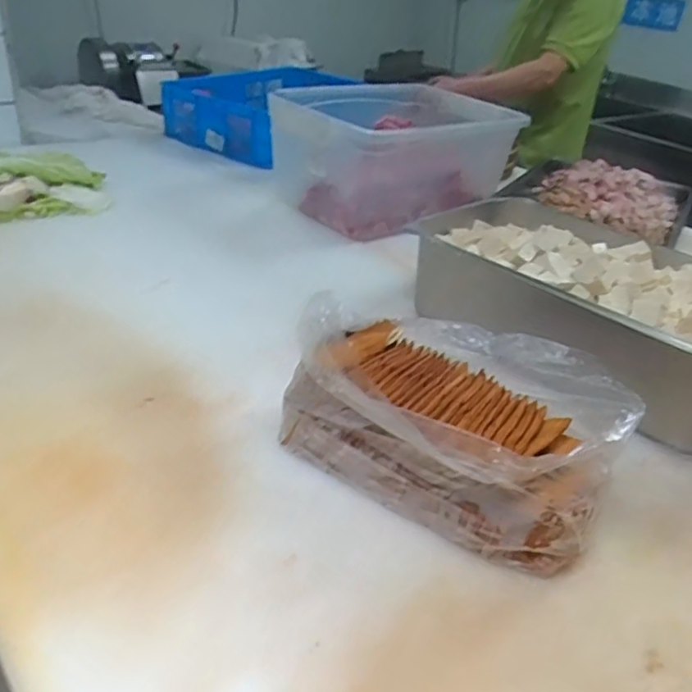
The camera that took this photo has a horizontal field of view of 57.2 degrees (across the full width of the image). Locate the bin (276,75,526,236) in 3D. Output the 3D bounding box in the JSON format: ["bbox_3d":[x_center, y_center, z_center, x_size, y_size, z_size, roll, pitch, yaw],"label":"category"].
[{"bbox_3d":[0.102,-0.404,1.348,0.467,0.217,0.318,-21,41,-36],"label":"bin"}]

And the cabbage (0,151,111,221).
[{"bbox_3d":[-0.628,-0.298,1.187,0.368,0.092,0.139,-19,40,-34],"label":"cabbage"}]

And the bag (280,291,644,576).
[{"bbox_3d":[0.110,0.078,0.649,0.310,0.152,0.187,28,38,31],"label":"bag"}]

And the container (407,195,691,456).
[{"bbox_3d":[0.345,-0.059,0.891,0.494,0.156,0.302,31,39,33],"label":"container"}]

